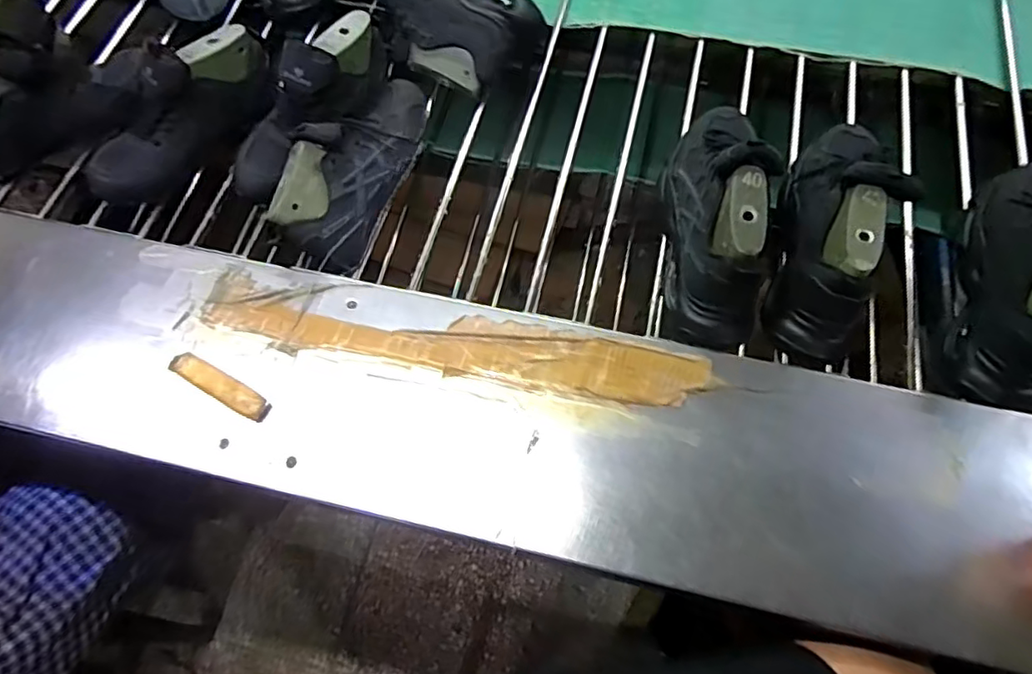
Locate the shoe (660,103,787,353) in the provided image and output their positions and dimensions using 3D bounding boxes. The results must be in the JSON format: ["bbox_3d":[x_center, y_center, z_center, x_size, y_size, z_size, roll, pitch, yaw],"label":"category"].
[{"bbox_3d":[0.221,-0.148,0.667,0.089,0.139,0.291,4,66,5],"label":"shoe"}]

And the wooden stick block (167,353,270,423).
[{"bbox_3d":[-0.300,0.048,0.612,0.118,0.012,0.023,27,70,14],"label":"wooden stick block"}]

